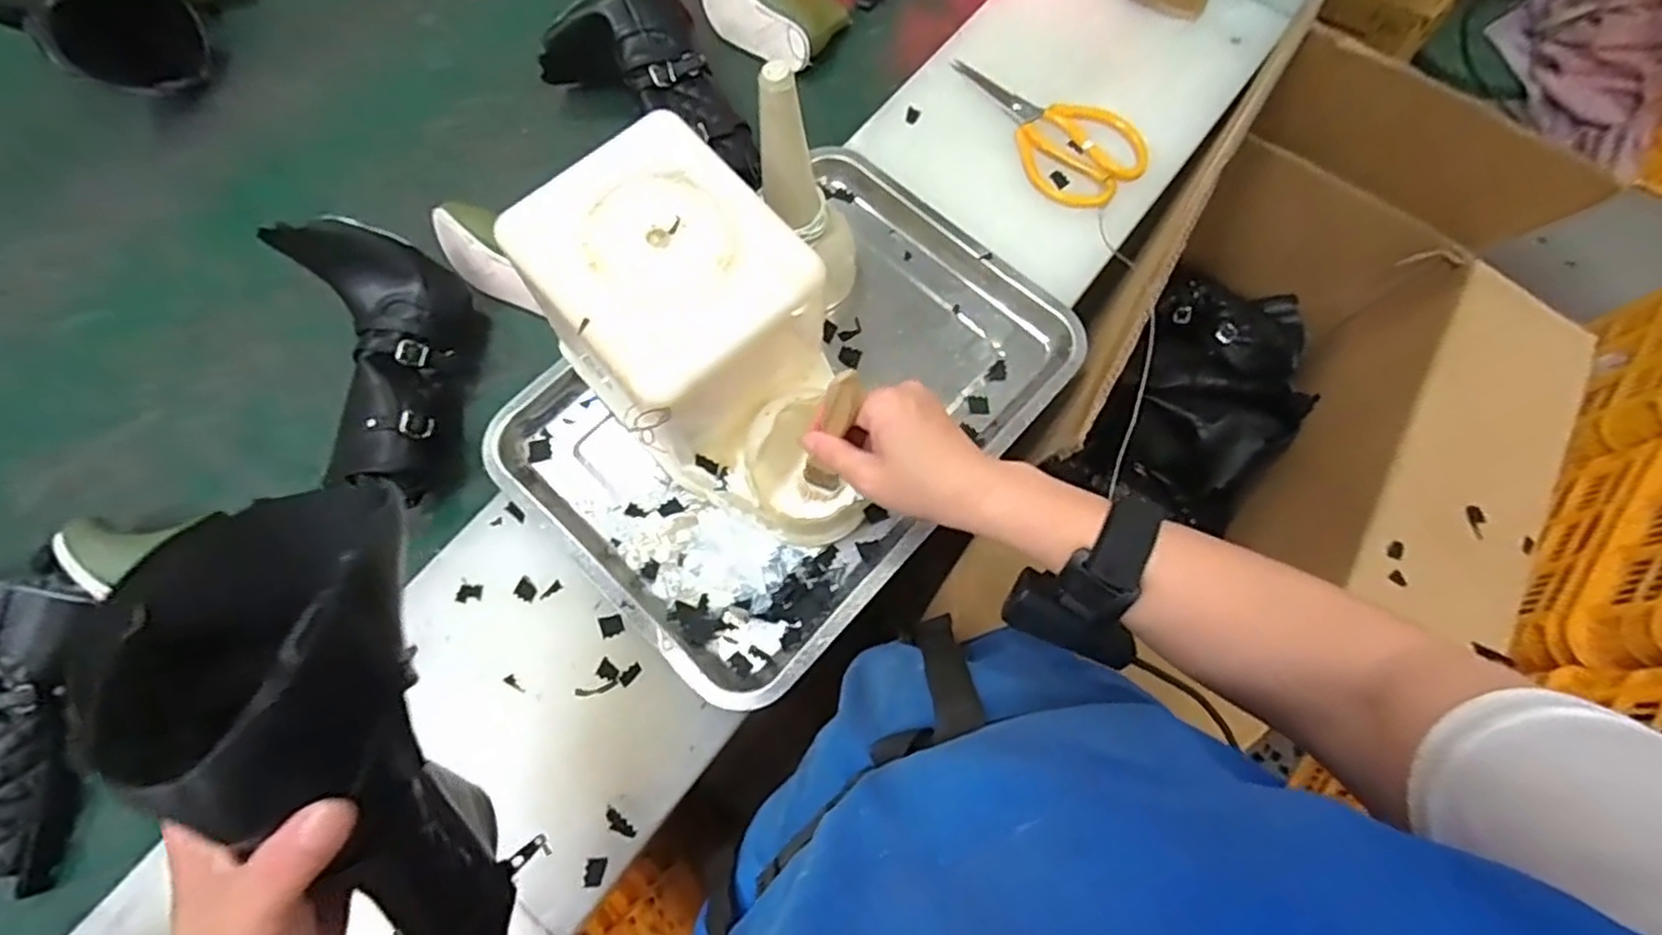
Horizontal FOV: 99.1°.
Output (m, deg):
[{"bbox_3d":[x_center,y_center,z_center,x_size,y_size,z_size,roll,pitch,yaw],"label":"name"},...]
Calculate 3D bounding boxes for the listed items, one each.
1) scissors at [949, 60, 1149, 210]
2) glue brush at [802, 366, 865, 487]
[{"bbox_3d":[0.186,-0.305,0.619,0.093,0.017,0.188,-36,75,-12],"label":"scissors"},{"bbox_3d":[0.001,-0.018,0.415,0.023,0.126,0.007,19,62,1],"label":"glue brush"}]

